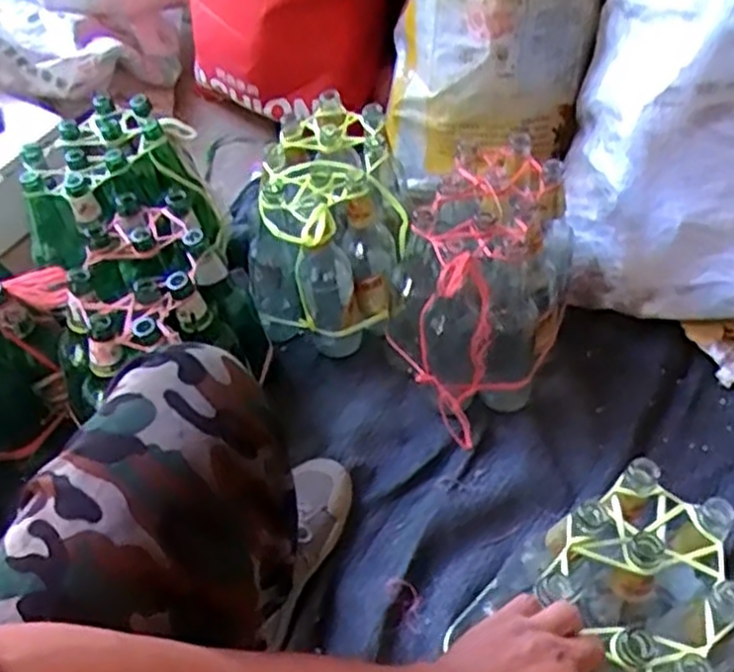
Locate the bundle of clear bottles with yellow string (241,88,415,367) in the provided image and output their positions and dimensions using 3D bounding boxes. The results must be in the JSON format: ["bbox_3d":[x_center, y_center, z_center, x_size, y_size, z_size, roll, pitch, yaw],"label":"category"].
[{"bbox_3d":[-0.055,-0.143,1.010,0.205,0.231,0.239,-5,54,0],"label":"bundle of clear bottles with yellow string"}]

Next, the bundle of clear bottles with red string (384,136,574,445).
[{"bbox_3d":[0.142,-0.058,0.946,0.193,0.246,0.283,25,59,20],"label":"bundle of clear bottles with red string"}]

